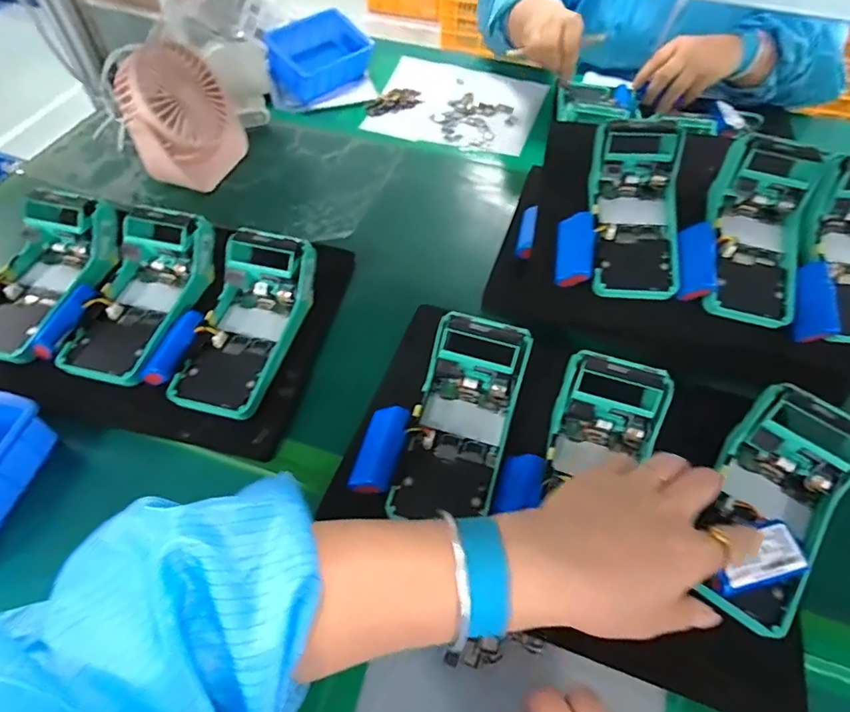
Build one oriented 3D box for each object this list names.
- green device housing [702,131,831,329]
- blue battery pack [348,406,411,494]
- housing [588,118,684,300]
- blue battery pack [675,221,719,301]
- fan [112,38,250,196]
[{"bbox_3d":[0.312,-0.112,0.466,0.080,0.052,0.168,11,84,5],"label":"green device housing"},{"bbox_3d":[-0.034,0.073,0.385,0.032,0.020,0.070,15,55,8],"label":"blue battery pack"},{"bbox_3d":[0.201,-0.140,0.477,0.078,0.053,0.177,4,82,0],"label":"housing"},{"bbox_3d":[0.250,-0.089,0.458,0.033,0.018,0.072,9,78,4],"label":"blue battery pack"},{"bbox_3d":[-0.272,-0.270,0.573,0.066,0.141,0.123,15,55,8],"label":"fan"}]

